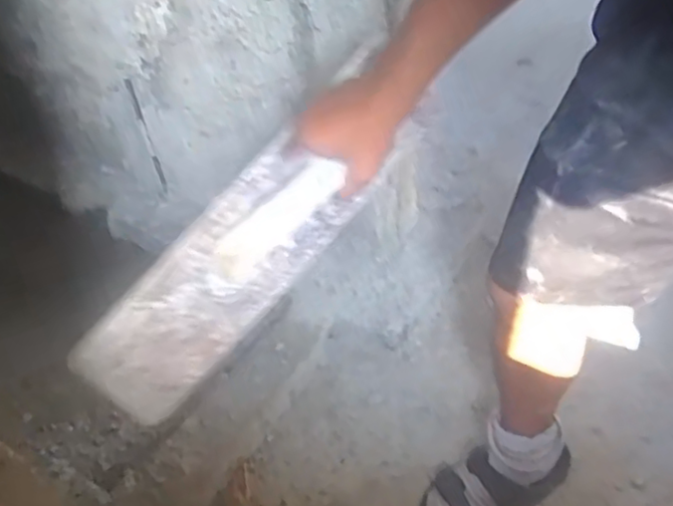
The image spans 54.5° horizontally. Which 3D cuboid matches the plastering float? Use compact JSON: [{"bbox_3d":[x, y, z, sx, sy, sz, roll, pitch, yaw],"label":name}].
[{"bbox_3d":[-0.076,-0.020,0.664,0.436,0.122,0.072,-48,12,-10],"label":"plastering float"}]

